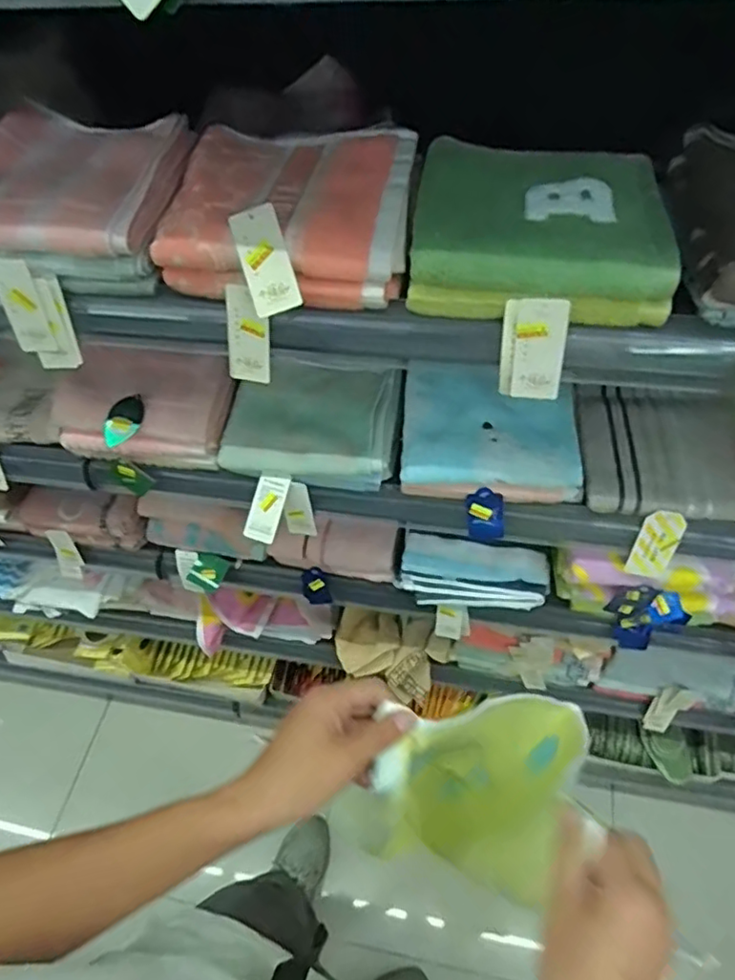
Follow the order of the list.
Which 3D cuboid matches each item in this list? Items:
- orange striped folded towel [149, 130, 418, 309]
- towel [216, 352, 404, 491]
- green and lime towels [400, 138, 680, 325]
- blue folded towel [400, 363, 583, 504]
[{"bbox_3d":[-0.057,-0.232,0.502,0.193,0.057,0.166,7,55,10],"label":"orange striped folded towel"},{"bbox_3d":[-0.059,-0.091,0.708,0.196,0.049,0.169,5,55,9],"label":"towel"},{"bbox_3d":[0.131,-0.202,0.469,0.179,0.051,0.154,6,55,9],"label":"green and lime towels"},{"bbox_3d":[0.133,-0.065,0.658,0.184,0.030,0.146,3,70,15],"label":"blue folded towel"}]

